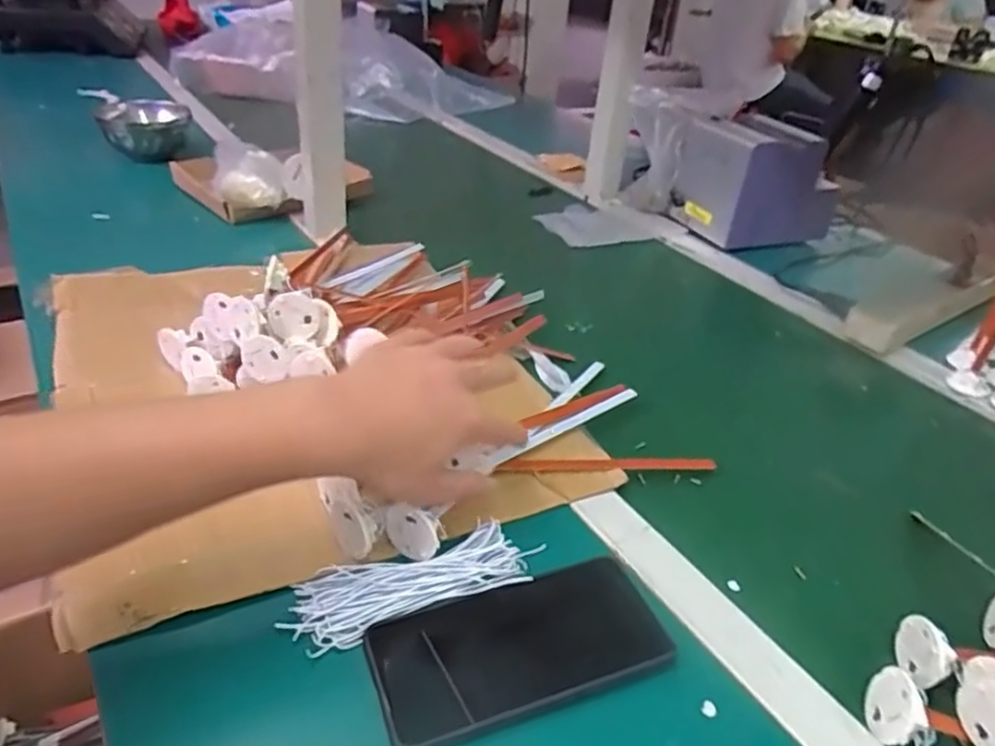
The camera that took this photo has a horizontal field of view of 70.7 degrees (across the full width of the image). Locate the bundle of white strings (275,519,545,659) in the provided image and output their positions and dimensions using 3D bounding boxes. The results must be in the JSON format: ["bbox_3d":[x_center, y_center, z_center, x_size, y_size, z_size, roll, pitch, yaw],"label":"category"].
[{"bbox_3d":[-0.050,0.128,0.429,0.150,0.013,0.051,-10,36,-22],"label":"bundle of white strings"}]

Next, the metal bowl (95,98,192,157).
[{"bbox_3d":[-0.507,-0.352,1.012,0.120,0.064,0.095,-13,38,-26],"label":"metal bowl"}]

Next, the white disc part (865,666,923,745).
[{"bbox_3d":[0.212,0.179,0.378,0.008,0.032,0.034,24,30,-19],"label":"white disc part"}]

